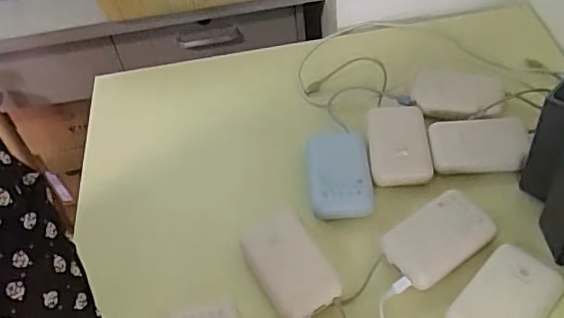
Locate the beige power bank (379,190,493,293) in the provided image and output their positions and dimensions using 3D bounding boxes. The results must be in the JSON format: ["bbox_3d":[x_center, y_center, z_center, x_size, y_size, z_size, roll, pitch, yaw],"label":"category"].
[{"bbox_3d":[0.147,0.074,0.556,0.102,0.016,0.063,-30,51,-17],"label":"beige power bank"}]

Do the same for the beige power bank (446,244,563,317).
[{"bbox_3d":[0.191,0.119,0.504,0.101,0.024,0.063,-40,54,-24],"label":"beige power bank"}]

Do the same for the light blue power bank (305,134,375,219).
[{"bbox_3d":[0.059,0.013,0.608,0.064,0.027,0.089,-7,48,3],"label":"light blue power bank"}]

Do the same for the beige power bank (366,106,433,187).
[{"bbox_3d":[0.126,-0.018,0.639,0.065,0.020,0.096,-2,48,7],"label":"beige power bank"}]

